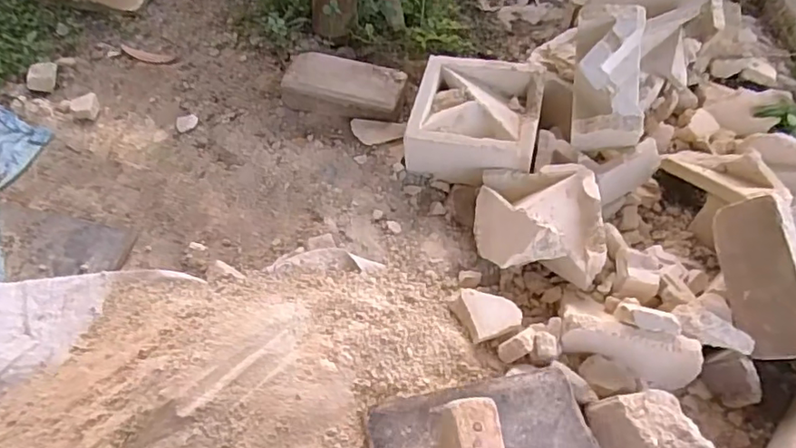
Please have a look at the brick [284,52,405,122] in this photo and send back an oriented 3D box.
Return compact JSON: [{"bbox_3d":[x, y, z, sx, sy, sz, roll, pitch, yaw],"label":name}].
[{"bbox_3d":[-0.094,-0.238,1.035,0.218,0.067,0.105,15,52,6],"label":"brick"}]

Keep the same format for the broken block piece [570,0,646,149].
[{"bbox_3d":[0.327,-0.221,0.896,0.103,0.095,0.216,3,83,22],"label":"broken block piece"}]

